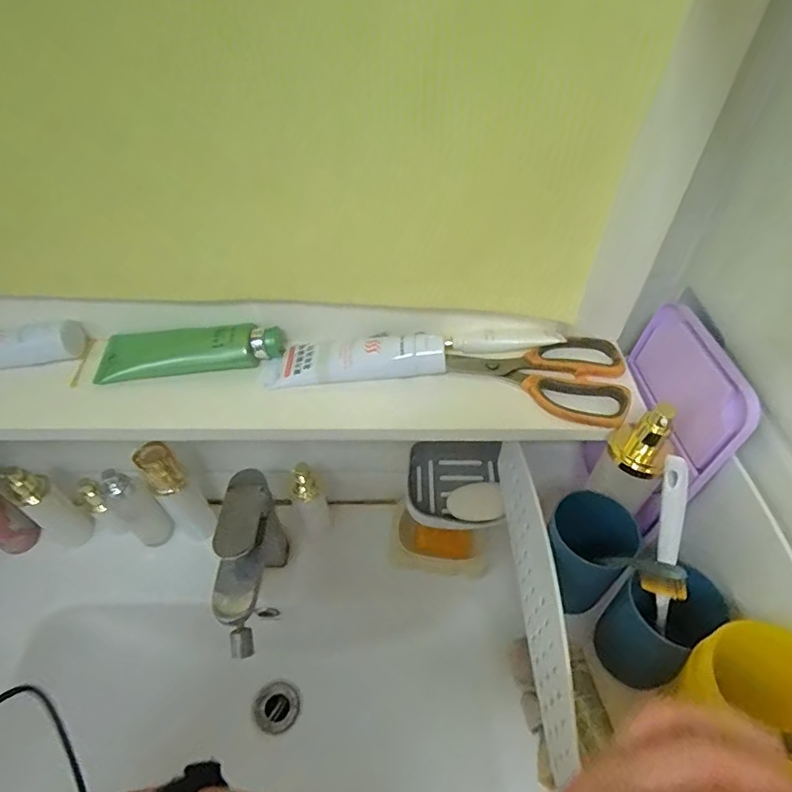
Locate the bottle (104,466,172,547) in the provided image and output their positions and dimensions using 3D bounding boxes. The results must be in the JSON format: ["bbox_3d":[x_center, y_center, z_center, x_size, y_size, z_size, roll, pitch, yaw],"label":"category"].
[{"bbox_3d":[-0.313,0.137,0.619,0.034,0.147,0.043,36,56,28],"label":"bottle"}]

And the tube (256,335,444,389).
[{"bbox_3d":[-0.038,-0.035,0.439,0.153,0.041,0.043,-2,47,-4],"label":"tube"}]

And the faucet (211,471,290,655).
[{"bbox_3d":[-0.160,0.181,0.575,0.047,0.157,0.199,2,47,0],"label":"faucet"}]

